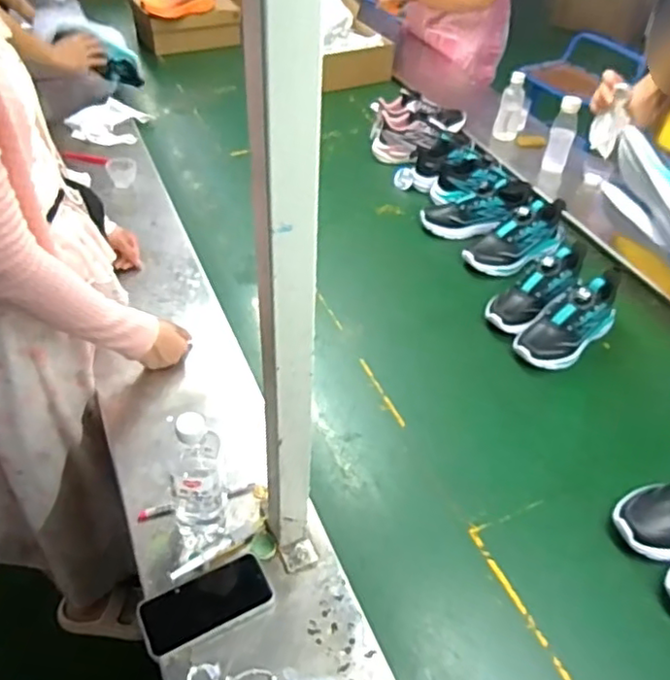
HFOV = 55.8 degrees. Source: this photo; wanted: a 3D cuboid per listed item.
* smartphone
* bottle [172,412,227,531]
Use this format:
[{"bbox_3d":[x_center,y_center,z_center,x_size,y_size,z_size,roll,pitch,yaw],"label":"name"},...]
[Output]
[{"bbox_3d":[-0.154,0.314,0.760,0.149,0.012,0.074,-19,48,-22],"label":"smartphone"},{"bbox_3d":[-0.169,0.172,0.774,0.060,0.211,0.072,-2,46,-7],"label":"bottle"}]

